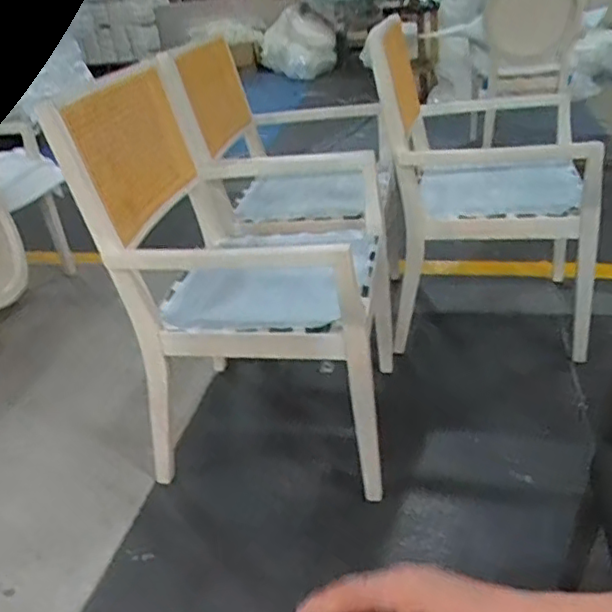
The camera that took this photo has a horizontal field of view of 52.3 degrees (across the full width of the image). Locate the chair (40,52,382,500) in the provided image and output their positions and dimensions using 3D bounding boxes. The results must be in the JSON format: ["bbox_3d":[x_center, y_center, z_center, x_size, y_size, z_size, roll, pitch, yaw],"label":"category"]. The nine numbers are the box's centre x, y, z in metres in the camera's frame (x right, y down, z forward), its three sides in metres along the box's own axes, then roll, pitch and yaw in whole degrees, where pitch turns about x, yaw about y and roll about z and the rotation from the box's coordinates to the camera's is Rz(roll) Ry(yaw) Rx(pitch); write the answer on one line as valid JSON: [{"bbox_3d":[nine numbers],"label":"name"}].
[{"bbox_3d":[-0.109,-0.107,1.473,0.569,0.803,0.644,0,28,10],"label":"chair"}]

